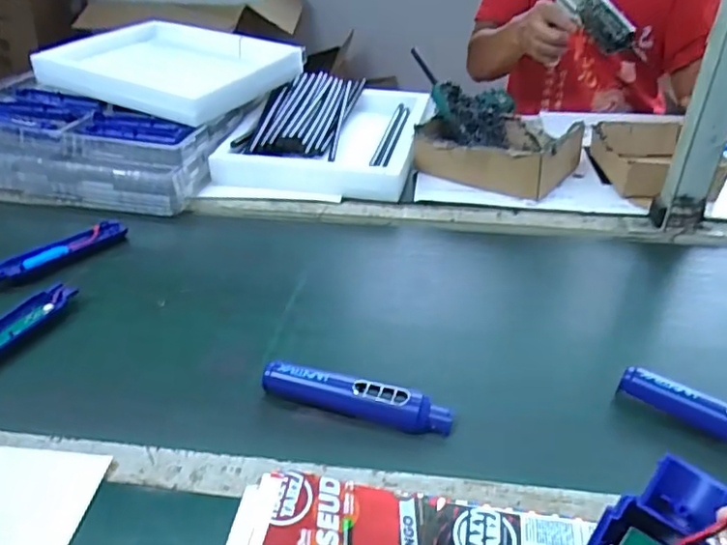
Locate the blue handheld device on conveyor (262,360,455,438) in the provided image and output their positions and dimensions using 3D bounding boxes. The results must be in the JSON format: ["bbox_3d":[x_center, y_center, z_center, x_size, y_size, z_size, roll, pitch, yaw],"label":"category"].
[{"bbox_3d":[-0.007,0.111,0.523,0.170,0.026,0.035,9,35,14],"label":"blue handheld device on conveyor"}]

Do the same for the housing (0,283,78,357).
[{"bbox_3d":[-0.367,0.064,0.596,0.032,0.019,0.171,15,36,22],"label":"housing"}]

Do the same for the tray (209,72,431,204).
[{"bbox_3d":[-0.047,-0.238,0.992,0.286,0.085,0.386,10,36,9],"label":"tray"}]

